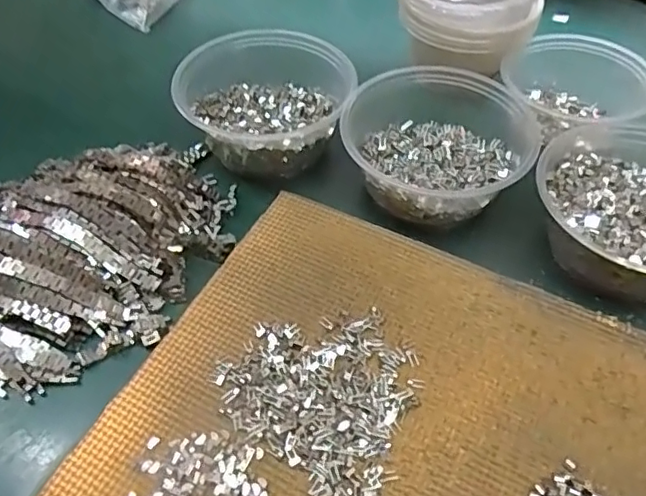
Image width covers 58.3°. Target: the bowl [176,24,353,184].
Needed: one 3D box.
[{"bbox_3d":[-0.041,-0.118,0.455,0.120,0.069,0.113,-1,52,1],"label":"bowl"}]

